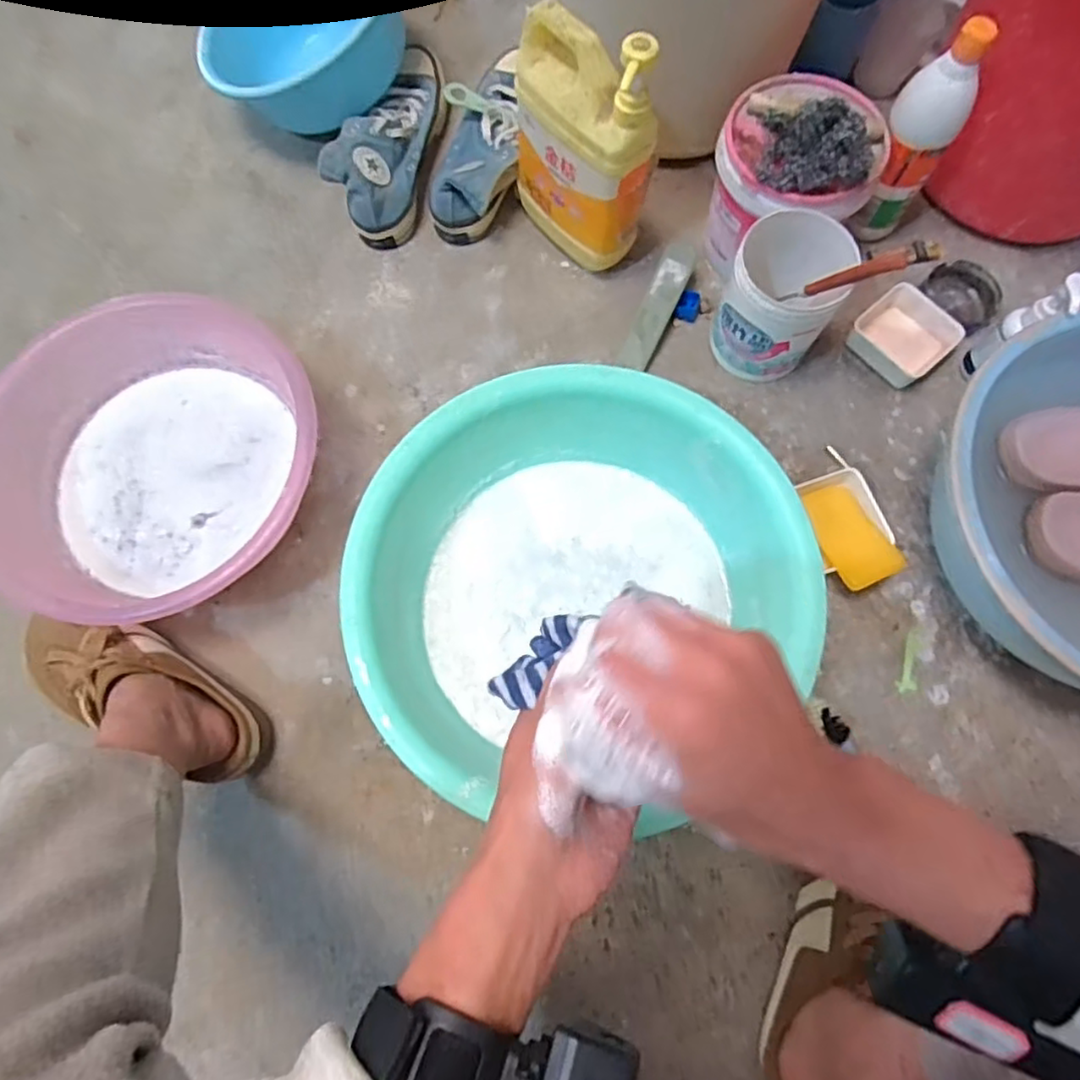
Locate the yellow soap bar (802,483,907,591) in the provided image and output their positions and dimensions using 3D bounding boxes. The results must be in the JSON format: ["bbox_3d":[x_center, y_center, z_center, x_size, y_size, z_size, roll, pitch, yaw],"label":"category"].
[{"bbox_3d":[0.291,-0.005,0.627,0.054,0.013,0.099,-26,75,-8],"label":"yellow soap bar"}]

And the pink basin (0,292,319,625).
[{"bbox_3d":[-0.353,-0.069,0.620,0.291,0.093,0.283,0,73,0],"label":"pink basin"}]

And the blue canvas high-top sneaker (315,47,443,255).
[{"bbox_3d":[-0.169,-0.470,0.773,0.087,0.080,0.256,12,73,3],"label":"blue canvas high-top sneaker"}]

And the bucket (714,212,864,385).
[{"bbox_3d":[0.237,-0.240,0.671,0.105,0.130,0.116,26,75,7],"label":"bucket"}]

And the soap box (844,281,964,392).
[{"bbox_3d":[0.388,-0.221,0.716,0.092,0.031,0.094,-37,77,-11],"label":"soap box"}]

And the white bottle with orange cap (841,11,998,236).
[{"bbox_3d":[0.375,-0.401,0.674,0.061,0.206,0.060,-6,73,-2],"label":"white bottle with orange cap"}]

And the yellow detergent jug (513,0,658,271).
[{"bbox_3d":[0.041,-0.388,0.660,0.066,0.244,0.144,-40,77,-12],"label":"yellow detergent jug"}]

